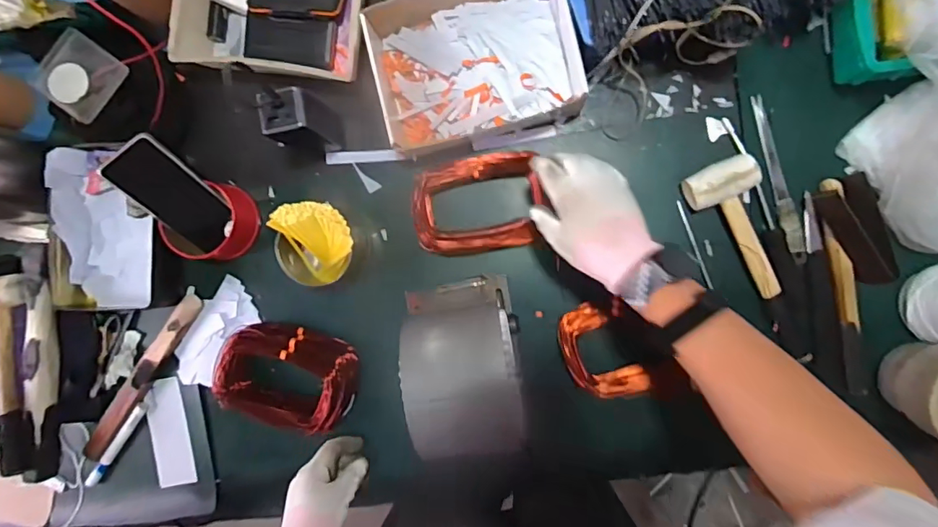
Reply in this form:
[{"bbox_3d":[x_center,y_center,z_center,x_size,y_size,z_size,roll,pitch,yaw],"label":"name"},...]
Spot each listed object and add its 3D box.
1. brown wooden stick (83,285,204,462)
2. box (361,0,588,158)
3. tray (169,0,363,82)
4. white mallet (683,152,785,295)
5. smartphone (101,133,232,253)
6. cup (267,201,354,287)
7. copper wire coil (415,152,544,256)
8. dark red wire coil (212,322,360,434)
[{"bbox_3d":[-0.465,0.162,0.693,0.036,0.017,0.279,36,96,3],"label":"brown wooden stick"},{"bbox_3d":[0.008,-0.255,0.614,0.259,0.068,0.215,-12,92,6],"label":"box"},{"bbox_3d":[-0.252,-0.334,0.642,0.247,0.057,0.170,9,94,5],"label":"tray"},{"bbox_3d":[0.331,-0.040,0.602,0.079,0.043,0.170,-24,90,6],"label":"white mallet"},{"bbox_3d":[-0.365,-0.083,0.613,0.076,0.013,0.148,-40,123,5],"label":"smartphone"},{"bbox_3d":[-0.191,-0.024,0.634,0.100,0.089,0.102,0,93,6],"label":"cup"},{"bbox_3d":[0.011,-0.075,0.643,0.164,0.046,0.123,-11,92,6],"label":"copper wire coil"},{"bbox_3d":[-0.248,0.157,0.663,0.186,0.042,0.132,9,94,5],"label":"dark red wire coil"}]

